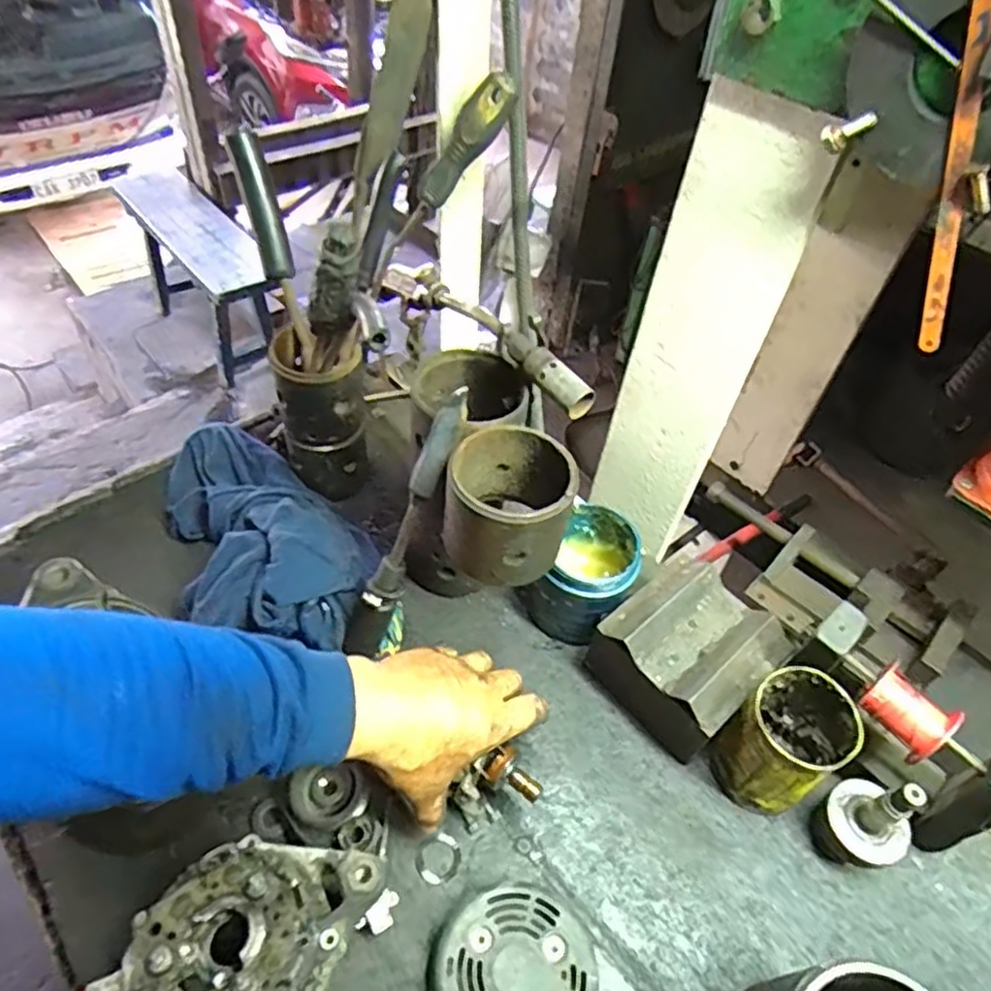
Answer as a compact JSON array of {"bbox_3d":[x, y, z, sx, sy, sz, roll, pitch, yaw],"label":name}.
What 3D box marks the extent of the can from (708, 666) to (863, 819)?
[{"bbox_3d":[0.220,0.194,0.534,0.074,0.113,0.071,3,48,-4],"label":"can"}]

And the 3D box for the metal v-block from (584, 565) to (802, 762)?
[{"bbox_3d":[0.161,0.136,0.589,0.121,0.093,0.122,-30,58,-29],"label":"metal v-block"}]

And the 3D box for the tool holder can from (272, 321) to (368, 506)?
[{"bbox_3d":[-0.169,-0.078,0.675,0.079,0.171,0.072,-8,50,-13],"label":"tool holder can"}]

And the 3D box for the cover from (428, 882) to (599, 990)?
[{"bbox_3d":[0.015,0.326,0.456,0.105,0.033,0.109,-24,55,-25],"label":"cover"}]

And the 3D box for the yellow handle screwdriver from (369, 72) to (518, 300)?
[{"bbox_3d":[-0.049,-0.240,0.543,0.027,0.191,0.021,18,38,-38],"label":"yellow handle screwdriver"}]

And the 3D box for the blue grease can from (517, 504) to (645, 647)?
[{"bbox_3d":[0.079,0.074,0.627,0.089,0.097,0.095,3,48,-4],"label":"blue grease can"}]

